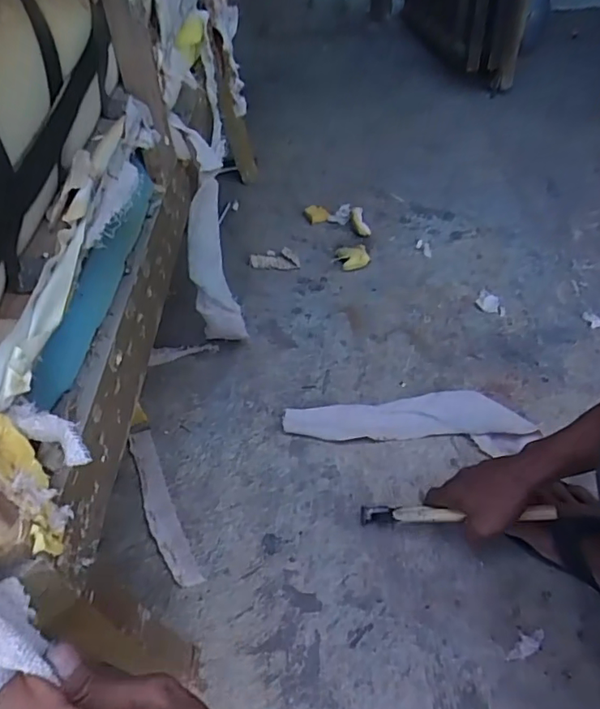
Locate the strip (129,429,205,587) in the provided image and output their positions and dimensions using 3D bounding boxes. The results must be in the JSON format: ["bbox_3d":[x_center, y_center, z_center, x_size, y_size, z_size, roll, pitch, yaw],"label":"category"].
[{"bbox_3d":[-0.183,0.197,0.698,0.038,0.008,0.234,-21,52,-17],"label":"strip"}]

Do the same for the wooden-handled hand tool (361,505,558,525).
[{"bbox_3d":[0.179,0.185,0.626,0.221,0.031,0.032,-7,43,20],"label":"wooden-handled hand tool"}]

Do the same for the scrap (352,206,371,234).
[{"bbox_3d":[0.122,-0.275,1.090,0.026,0.019,0.087,-11,59,-7],"label":"scrap"}]

